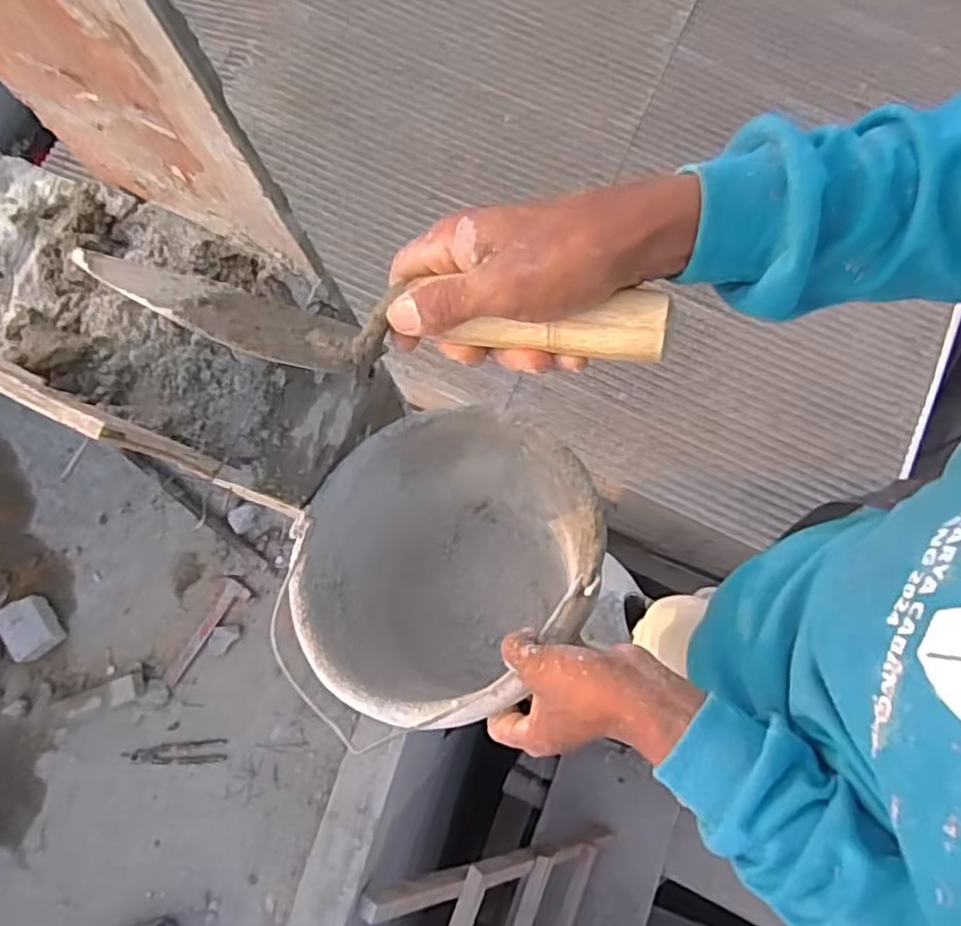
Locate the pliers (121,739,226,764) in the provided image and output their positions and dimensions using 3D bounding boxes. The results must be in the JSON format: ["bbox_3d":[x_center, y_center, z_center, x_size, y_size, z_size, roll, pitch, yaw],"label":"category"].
[{"bbox_3d":[-0.688,0.659,1.599,0.232,0.013,0.047,-6,76,3],"label":"pliers"}]

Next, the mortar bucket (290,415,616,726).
[{"bbox_3d":[-0.032,0.082,0.589,0.218,0.193,0.230,0,77,1],"label":"mortar bucket"}]

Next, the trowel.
[{"bbox_3d":[-0.065,-0.068,0.361,0.312,0.060,0.064,8,76,16],"label":"trowel"}]

